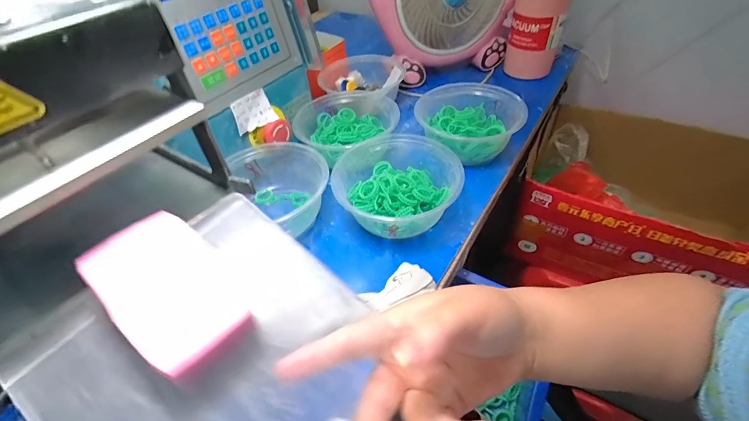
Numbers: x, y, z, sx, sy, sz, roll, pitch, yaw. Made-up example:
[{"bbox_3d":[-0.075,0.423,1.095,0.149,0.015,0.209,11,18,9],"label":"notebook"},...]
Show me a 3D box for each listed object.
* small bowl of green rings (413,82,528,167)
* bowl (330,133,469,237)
[{"bbox_3d":[0.123,-0.117,0.468,0.133,0.058,0.137,1,45,5],"label":"small bowl of green rings"},{"bbox_3d":[0.022,-0.024,0.394,0.130,0.061,0.116,-17,46,-12],"label":"bowl"}]

